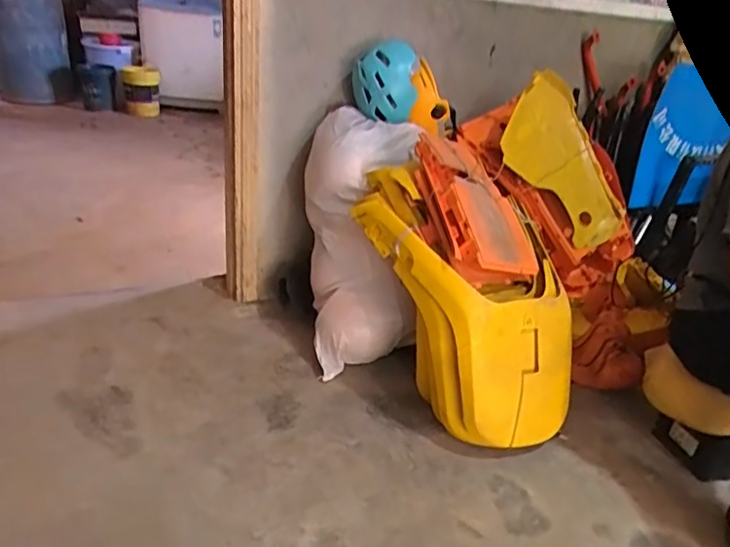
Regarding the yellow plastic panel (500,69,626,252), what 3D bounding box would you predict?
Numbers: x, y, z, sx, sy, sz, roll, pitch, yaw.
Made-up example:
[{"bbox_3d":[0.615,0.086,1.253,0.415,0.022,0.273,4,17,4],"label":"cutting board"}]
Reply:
[{"bbox_3d":[0.617,-0.370,1.858,0.287,0.553,0.050,-22,-6,-3],"label":"yellow plastic panel"}]

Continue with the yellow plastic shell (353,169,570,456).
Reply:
[{"bbox_3d":[0.229,0.057,1.543,0.290,0.341,0.843,-15,65,-39],"label":"yellow plastic shell"}]

